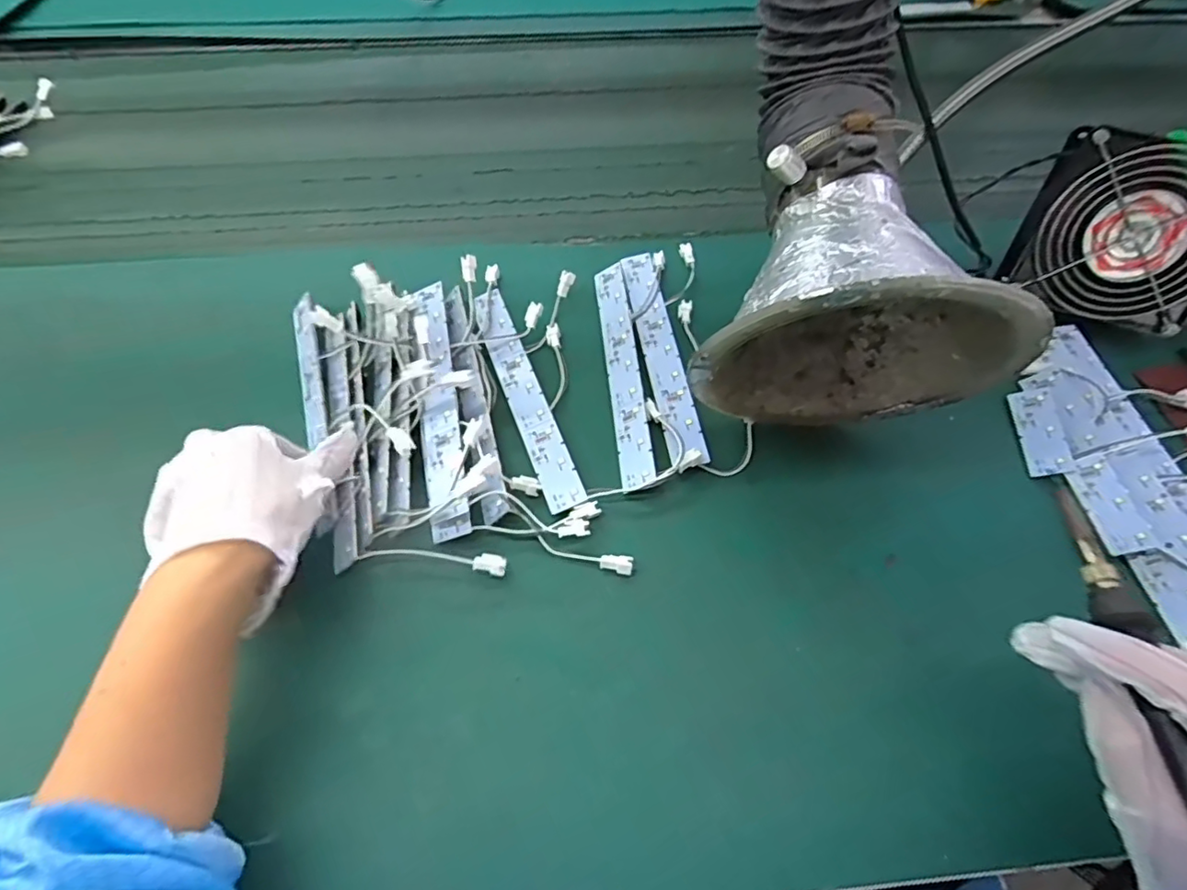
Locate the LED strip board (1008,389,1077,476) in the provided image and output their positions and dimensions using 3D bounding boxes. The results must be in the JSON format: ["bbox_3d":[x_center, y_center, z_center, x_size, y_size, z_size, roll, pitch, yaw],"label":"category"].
[{"bbox_3d":[0.306,-0.009,0.410,0.025,0.004,0.065,-13,58,30],"label":"LED strip board"}]

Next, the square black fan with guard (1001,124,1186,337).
[{"bbox_3d":[0.392,-0.154,0.439,0.126,0.123,0.037,18,34,15],"label":"square black fan with guard"}]

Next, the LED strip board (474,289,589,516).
[{"bbox_3d":[-0.050,-0.037,0.421,0.027,0.004,0.189,-24,61,-1],"label":"LED strip board"}]

